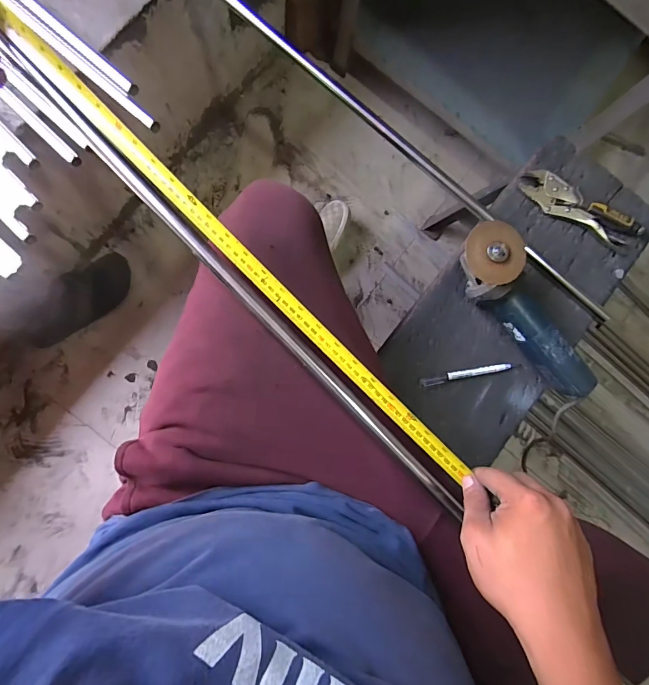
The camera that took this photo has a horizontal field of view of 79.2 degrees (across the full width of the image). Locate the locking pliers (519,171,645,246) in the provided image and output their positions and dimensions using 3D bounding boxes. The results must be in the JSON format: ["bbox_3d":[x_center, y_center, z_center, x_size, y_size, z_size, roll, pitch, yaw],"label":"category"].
[{"bbox_3d":[0.424,-0.222,0.654,0.205,0.016,0.056,33,101,-1],"label":"locking pliers"}]

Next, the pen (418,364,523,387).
[{"bbox_3d":[0.234,0.049,0.628,0.166,0.014,0.014,-11,88,-6],"label":"pen"}]

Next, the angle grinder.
[{"bbox_3d":[0.311,-0.049,0.601,0.088,0.092,0.294,-43,92,-6],"label":"angle grinder"}]

